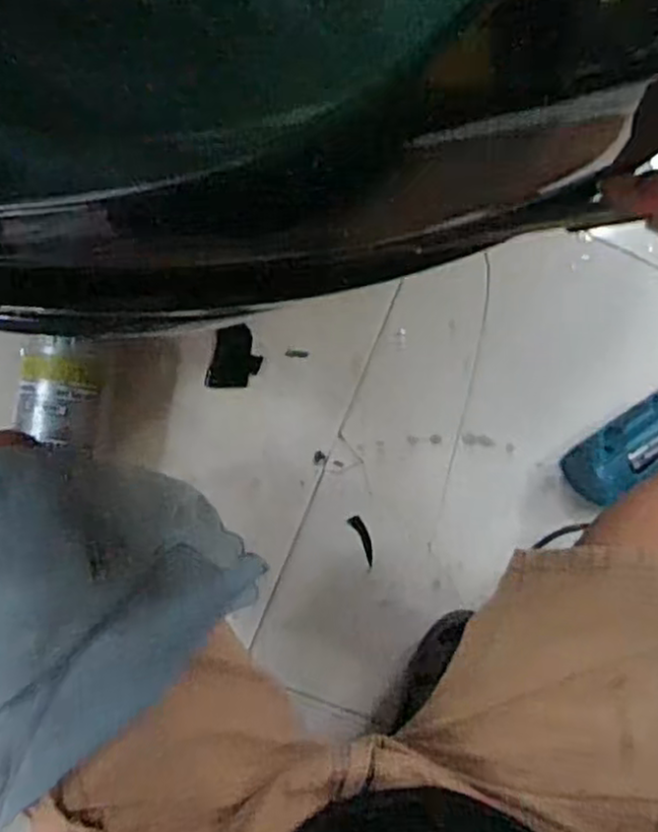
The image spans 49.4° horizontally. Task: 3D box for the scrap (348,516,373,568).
[{"bbox_3d":[0.039,0.137,0.787,0.014,0.004,0.057,-27,93,-8],"label":"scrap"}]

